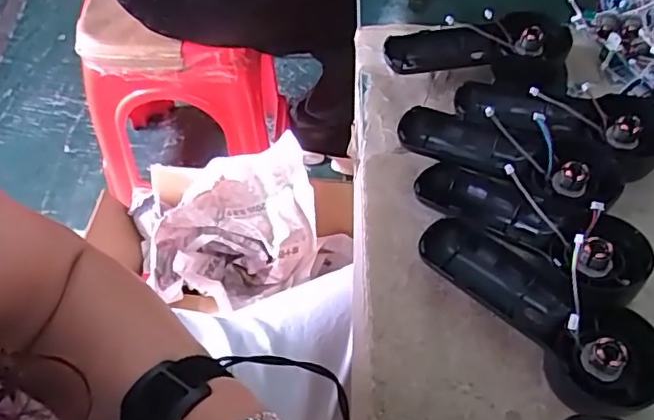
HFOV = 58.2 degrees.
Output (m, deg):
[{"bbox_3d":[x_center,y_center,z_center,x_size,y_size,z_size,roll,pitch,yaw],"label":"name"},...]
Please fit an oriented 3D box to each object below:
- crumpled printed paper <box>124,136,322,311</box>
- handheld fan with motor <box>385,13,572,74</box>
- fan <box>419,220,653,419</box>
[{"bbox_3d":[-0.153,0.012,0.885,0.264,0.162,0.175,-8,56,-8],"label":"crumpled printed paper"},{"bbox_3d":[0.119,-0.131,0.480,0.146,0.031,0.045,-6,56,-3],"label":"handheld fan with motor"},{"bbox_3d":[0.125,0.059,0.353,0.148,0.032,0.055,37,64,23],"label":"fan"}]

